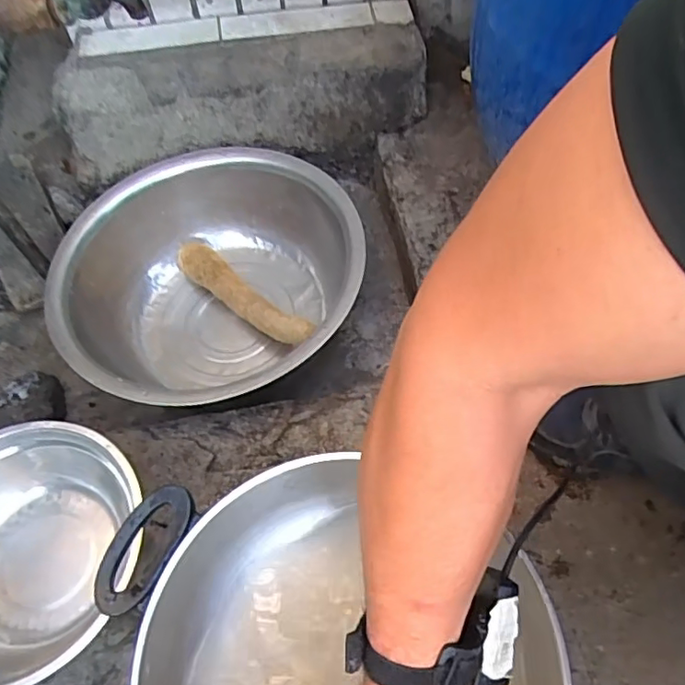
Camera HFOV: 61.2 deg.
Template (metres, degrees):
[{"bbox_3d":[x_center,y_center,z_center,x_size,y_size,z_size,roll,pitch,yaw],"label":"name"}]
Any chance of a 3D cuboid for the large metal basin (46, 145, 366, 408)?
[{"bbox_3d":[-0.169,-0.081,0.825,0.378,0.178,0.411,-1,61,1],"label":"large metal basin"}]

